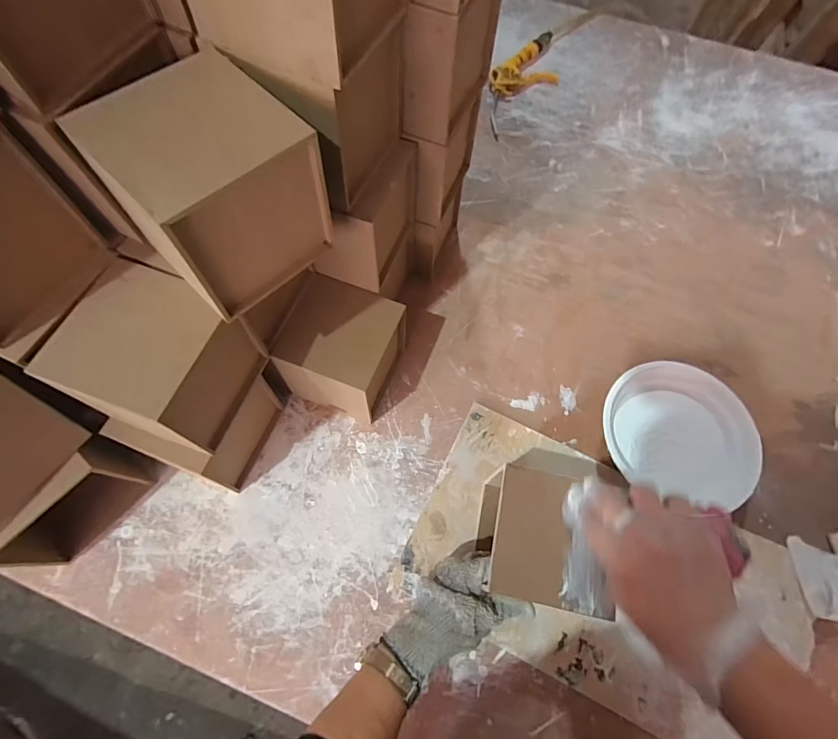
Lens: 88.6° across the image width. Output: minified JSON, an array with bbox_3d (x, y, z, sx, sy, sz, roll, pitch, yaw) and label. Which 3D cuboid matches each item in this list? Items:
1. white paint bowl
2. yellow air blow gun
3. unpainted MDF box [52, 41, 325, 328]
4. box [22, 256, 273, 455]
[{"bbox_3d":[0.299,0.071,0.511,0.168,0.056,0.155,1,67,-2],"label":"white paint bowl"},{"bbox_3d":[0.185,-0.517,0.770,0.091,0.031,0.256,40,71,14],"label":"yellow air blow gun"},{"bbox_3d":[-0.144,-0.130,0.310,0.110,0.116,0.112,43,71,14],"label":"unpainted MDF box"},{"bbox_3d":[-0.215,-0.005,0.369,0.118,0.107,0.119,26,68,8],"label":"box"}]

